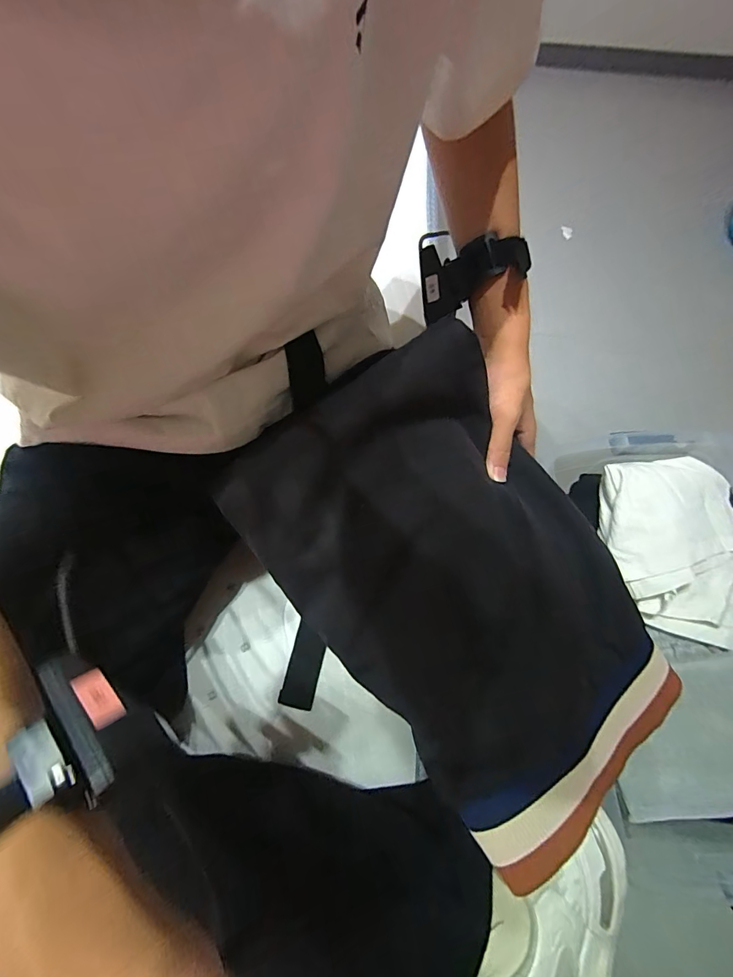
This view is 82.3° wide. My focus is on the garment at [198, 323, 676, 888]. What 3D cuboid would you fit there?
[{"bbox_3d":[0.084,0.071,0.324,0.242,0.103,0.354,-36,75,-12],"label":"garment"}]

